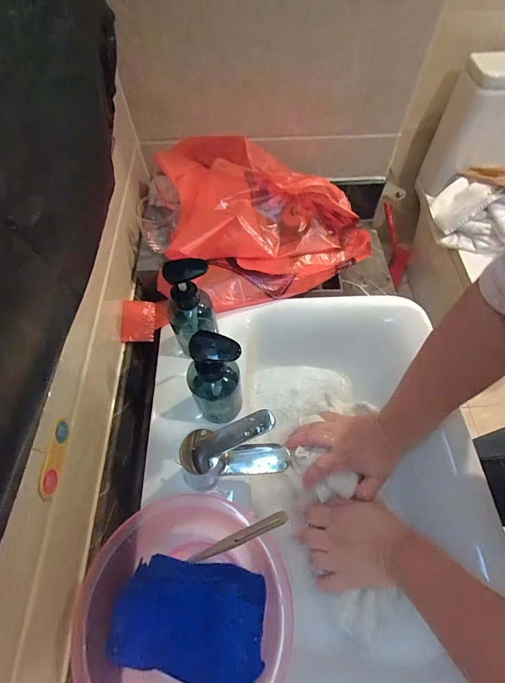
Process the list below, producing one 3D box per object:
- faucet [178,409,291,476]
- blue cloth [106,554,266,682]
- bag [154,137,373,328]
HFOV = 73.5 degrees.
[{"bbox_3d":[-0.016,0.122,0.380,0.111,0.105,0.044,-9,61,-4],"label":"faucet"},{"bbox_3d":[-0.065,0.273,0.330,0.147,0.034,0.095,6,61,5],"label":"blue cloth"},{"bbox_3d":[0.001,-0.242,0.604,0.339,0.122,0.344,-13,61,-6],"label":"bag"}]

